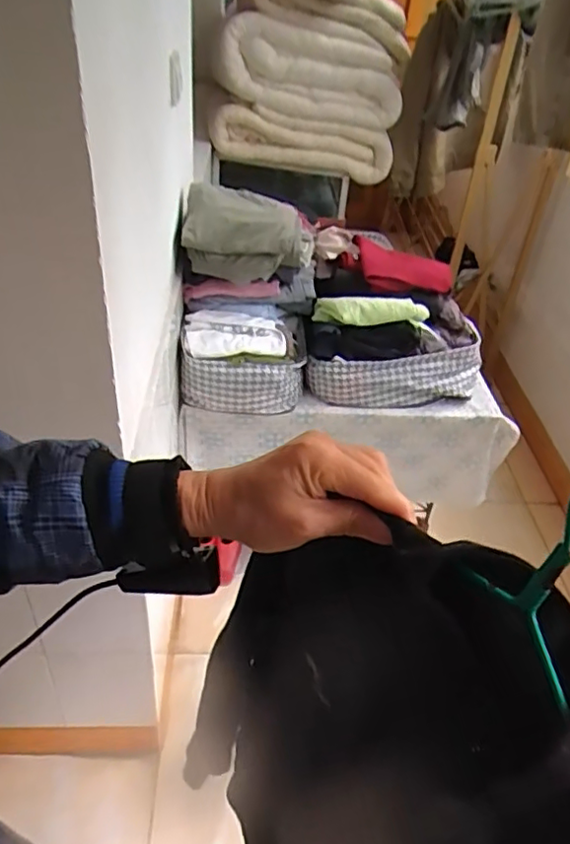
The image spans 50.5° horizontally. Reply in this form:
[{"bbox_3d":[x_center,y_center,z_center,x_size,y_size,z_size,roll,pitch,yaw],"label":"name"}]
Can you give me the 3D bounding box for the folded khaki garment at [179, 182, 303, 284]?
[{"bbox_3d":[-0.092,-0.449,1.413,0.282,0.169,0.228,0,39,-8],"label":"folded khaki garment"}]

